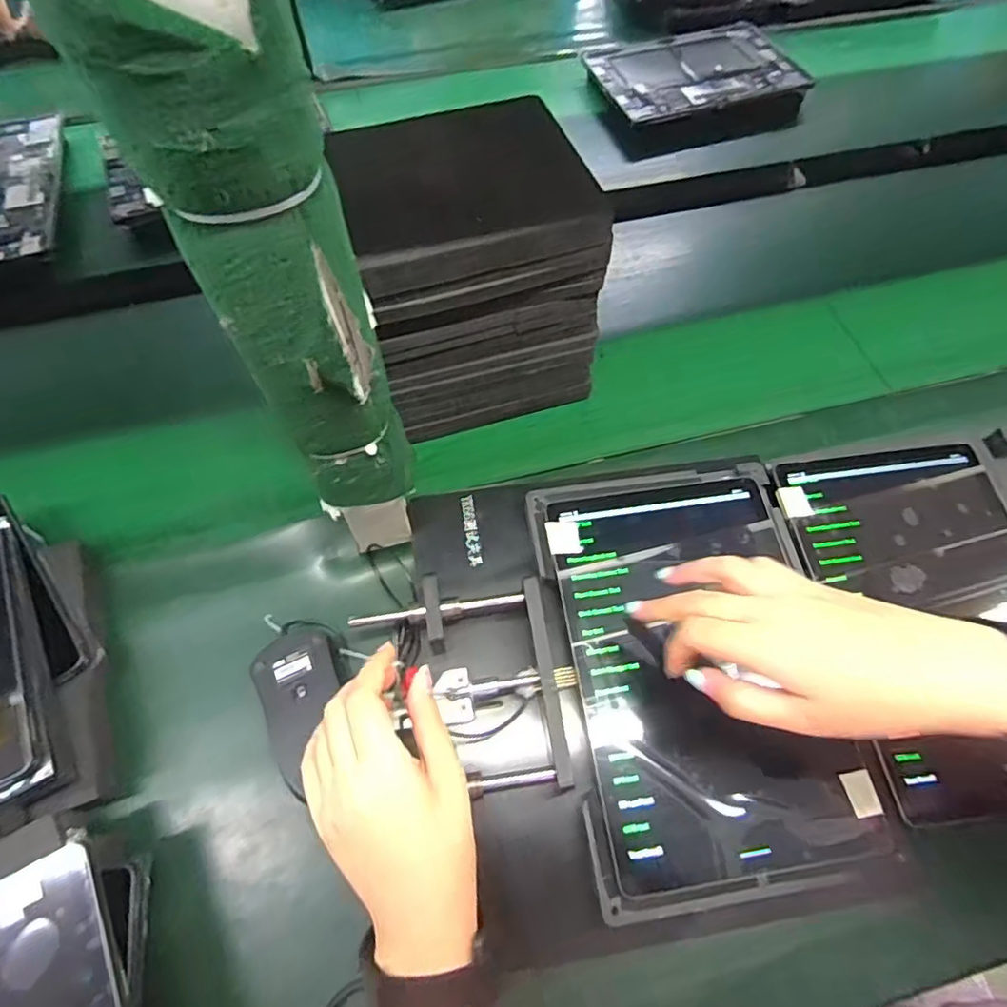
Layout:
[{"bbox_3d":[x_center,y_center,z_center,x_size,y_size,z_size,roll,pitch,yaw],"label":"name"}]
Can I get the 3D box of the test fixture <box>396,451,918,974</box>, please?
[{"bbox_3d":[0.091,0.113,0.402,0.269,0.057,0.294,-8,59,-5],"label":"test fixture"}]

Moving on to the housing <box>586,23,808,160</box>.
[{"bbox_3d":[0.246,-0.550,0.782,0.269,0.042,0.199,-18,64,-10],"label":"housing"}]

